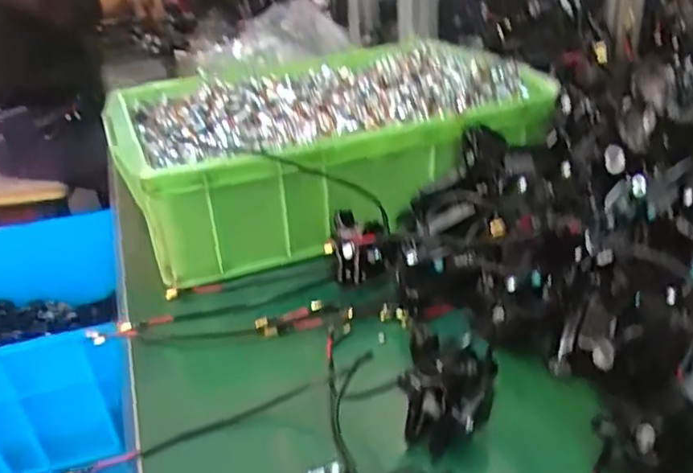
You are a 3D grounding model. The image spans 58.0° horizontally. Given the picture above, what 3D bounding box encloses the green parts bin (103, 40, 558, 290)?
[{"bbox_3d":[-0.030,-0.106,0.686,0.412,0.116,0.313,-15,31,-18],"label":"green parts bin"}]

